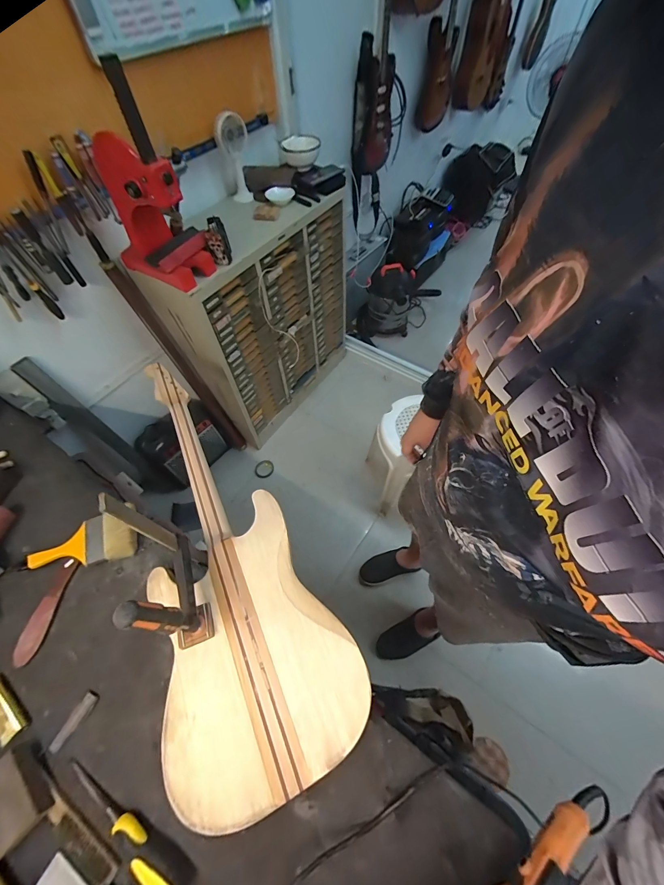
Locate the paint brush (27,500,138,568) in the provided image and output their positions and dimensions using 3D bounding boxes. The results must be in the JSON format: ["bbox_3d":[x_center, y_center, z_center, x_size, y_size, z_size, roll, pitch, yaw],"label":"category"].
[{"bbox_3d":[-0.501,0.204,0.659,0.199,0.031,0.100,-14,59,-6],"label":"paint brush"}]

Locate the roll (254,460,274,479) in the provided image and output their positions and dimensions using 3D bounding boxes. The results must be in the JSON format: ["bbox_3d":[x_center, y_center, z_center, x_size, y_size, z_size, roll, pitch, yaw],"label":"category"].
[{"bbox_3d":[-0.339,0.133,1.613,0.089,0.014,0.103,20,61,14],"label":"roll"}]

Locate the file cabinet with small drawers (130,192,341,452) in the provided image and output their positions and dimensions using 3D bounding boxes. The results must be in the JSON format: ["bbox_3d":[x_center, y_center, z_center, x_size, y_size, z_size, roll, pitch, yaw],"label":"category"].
[{"bbox_3d":[-0.266,-0.528,1.436,0.264,0.838,0.776,30,64,19],"label":"file cabinet with small drawers"}]

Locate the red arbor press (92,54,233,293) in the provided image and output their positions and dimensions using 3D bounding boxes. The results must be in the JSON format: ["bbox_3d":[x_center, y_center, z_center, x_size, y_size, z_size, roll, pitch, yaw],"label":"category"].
[{"bbox_3d":[-0.451,-0.633,0.802,0.286,0.391,0.211,36,66,21],"label":"red arbor press"}]

